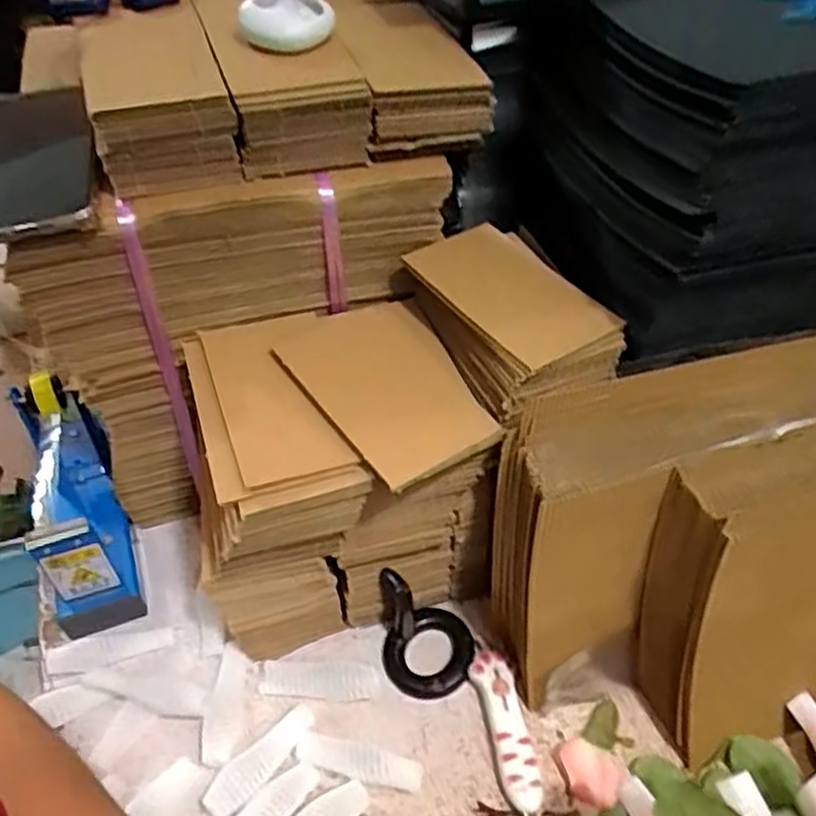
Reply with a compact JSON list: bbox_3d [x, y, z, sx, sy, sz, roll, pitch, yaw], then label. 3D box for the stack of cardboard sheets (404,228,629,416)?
[{"bbox_3d":[0.069,-0.063,0.497,0.091,0.048,0.159,-20,50,-17],"label":"stack of cardboard sheets"}]

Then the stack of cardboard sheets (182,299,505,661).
[{"bbox_3d":[-0.052,0.056,0.549,0.195,0.210,0.167,-10,48,-9],"label":"stack of cardboard sheets"}]

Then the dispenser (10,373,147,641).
[{"bbox_3d":[-0.268,0.071,0.583,0.068,0.130,0.169,-15,49,-13],"label":"dispenser"}]

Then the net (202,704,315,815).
[{"bbox_3d":[-0.102,0.242,0.503,0.024,0.012,0.089,32,55,26],"label":"net"}]

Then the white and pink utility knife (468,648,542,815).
[{"bbox_3d":[0.072,0.232,0.522,0.030,0.019,0.116,-10,48,-8],"label":"white and pink utility knife"}]

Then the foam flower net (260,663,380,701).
[{"bbox_3d":[-0.068,0.204,0.543,0.086,0.009,0.027,1,47,2],"label":"foam flower net"}]

